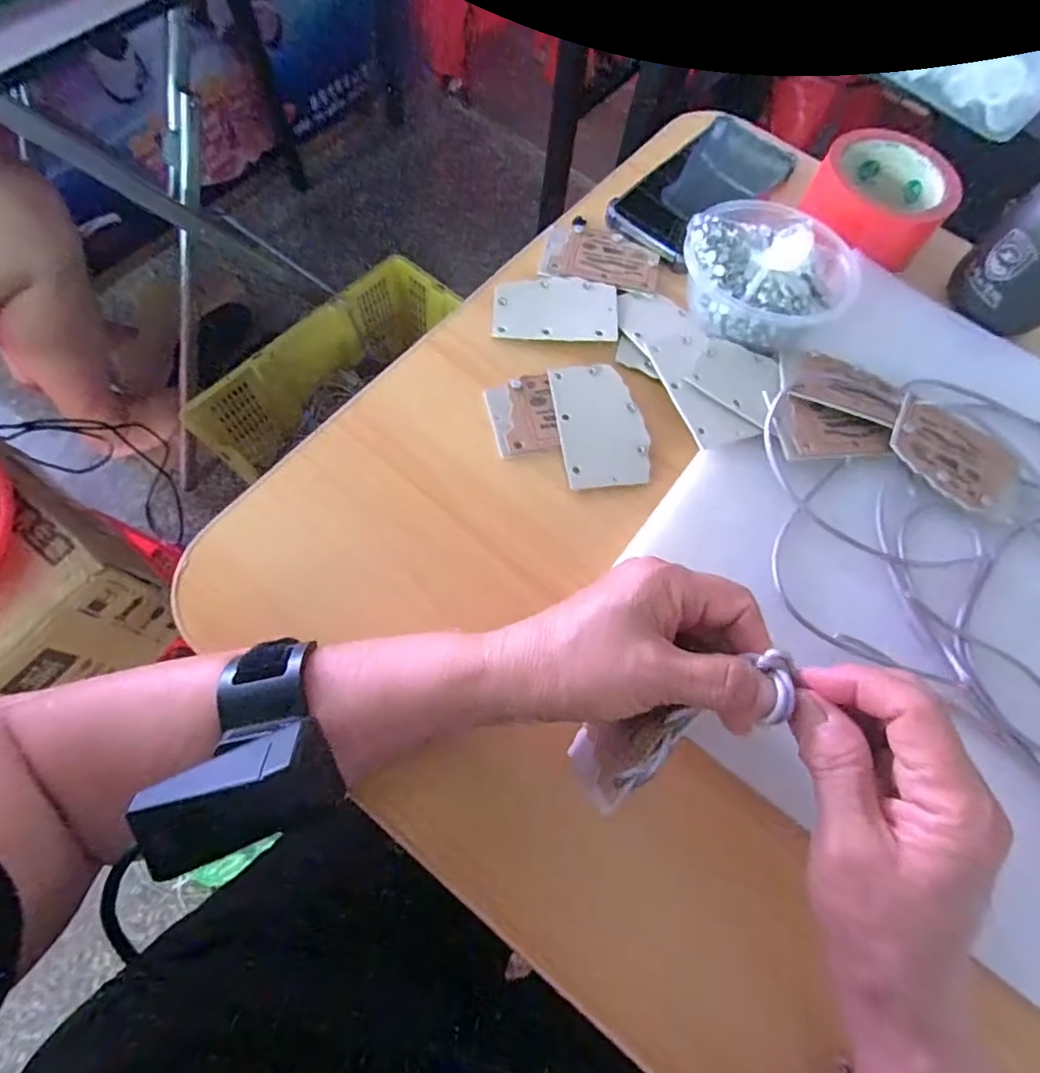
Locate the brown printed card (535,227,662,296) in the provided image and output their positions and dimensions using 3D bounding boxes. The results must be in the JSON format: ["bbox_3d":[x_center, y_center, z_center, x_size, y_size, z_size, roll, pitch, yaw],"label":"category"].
[{"bbox_3d":[0.060,-0.205,0.420,0.084,0.004,0.057,11,68,0],"label":"brown printed card"}]

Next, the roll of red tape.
[{"bbox_3d":[0.274,-0.261,0.432,0.094,0.038,0.095,1,68,-4],"label":"roll of red tape"}]

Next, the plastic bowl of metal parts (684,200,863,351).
[{"bbox_3d":[0.164,-0.179,0.382,0.095,0.063,0.097,1,68,-4],"label":"plastic bowl of metal parts"}]

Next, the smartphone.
[{"bbox_3d":[0.147,-0.280,0.452,0.074,0.011,0.174,42,71,12],"label":"smartphone"}]

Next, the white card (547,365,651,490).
[{"bbox_3d":[0.051,-0.071,0.362,0.054,0.004,0.083,-7,74,-6],"label":"white card"}]

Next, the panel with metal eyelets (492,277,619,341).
[{"bbox_3d":[0.025,-0.158,0.395,0.084,0.004,0.053,1,68,-1],"label":"panel with metal eyelets"}]

